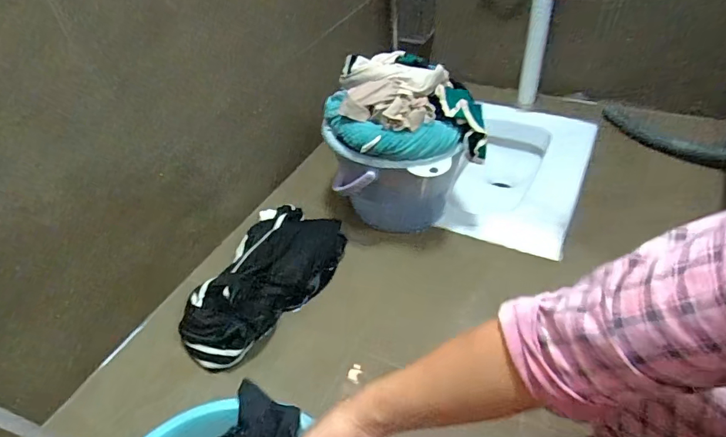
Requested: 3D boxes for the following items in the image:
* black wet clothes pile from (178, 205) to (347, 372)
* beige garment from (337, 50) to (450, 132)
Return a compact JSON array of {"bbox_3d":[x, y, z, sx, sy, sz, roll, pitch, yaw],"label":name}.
[{"bbox_3d":[-0.189,0.116,0.938,0.206,0.073,0.394,12,46,18],"label":"black wet clothes pile"},{"bbox_3d":[0.055,-0.244,0.868,0.192,0.066,0.187,-4,43,3],"label":"beige garment"}]

